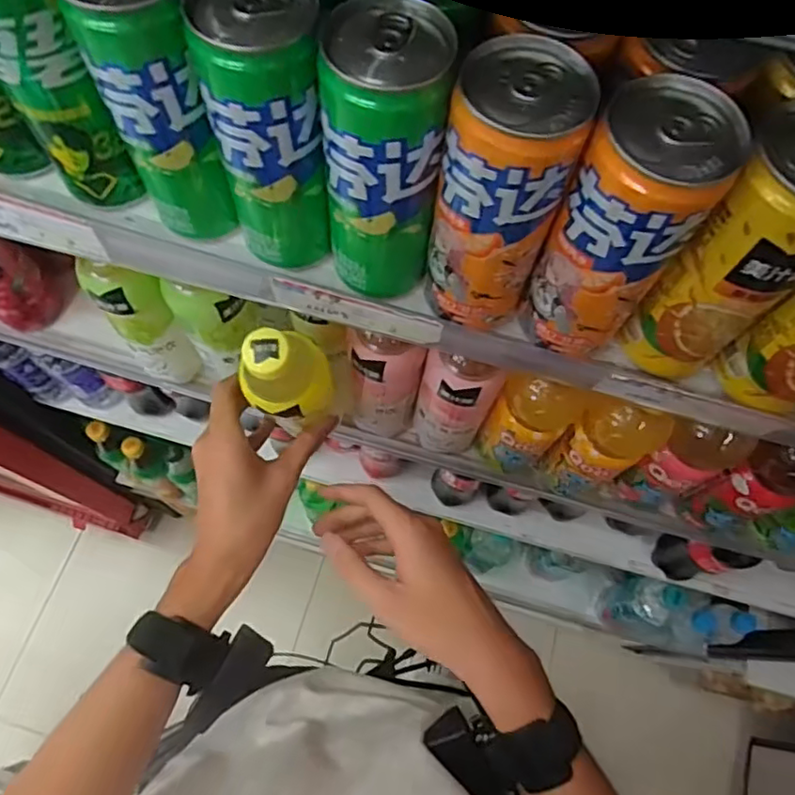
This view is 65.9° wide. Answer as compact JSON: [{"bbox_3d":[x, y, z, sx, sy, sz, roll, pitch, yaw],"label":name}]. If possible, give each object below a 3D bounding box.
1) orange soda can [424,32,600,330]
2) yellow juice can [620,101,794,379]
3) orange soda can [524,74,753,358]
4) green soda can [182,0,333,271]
[{"bbox_3d":[0.047,-0.090,0.292,0.055,0.135,0.051,13,68,3],"label":"orange soda can"},{"bbox_3d":[0.160,-0.061,0.291,0.056,0.140,0.053,1,68,-2],"label":"yellow juice can"},{"bbox_3d":[0.101,-0.074,0.287,0.054,0.130,0.051,1,68,-2],"label":"orange soda can"},{"bbox_3d":[-0.062,-0.127,0.304,0.049,0.142,0.049,1,68,-2],"label":"green soda can"}]

